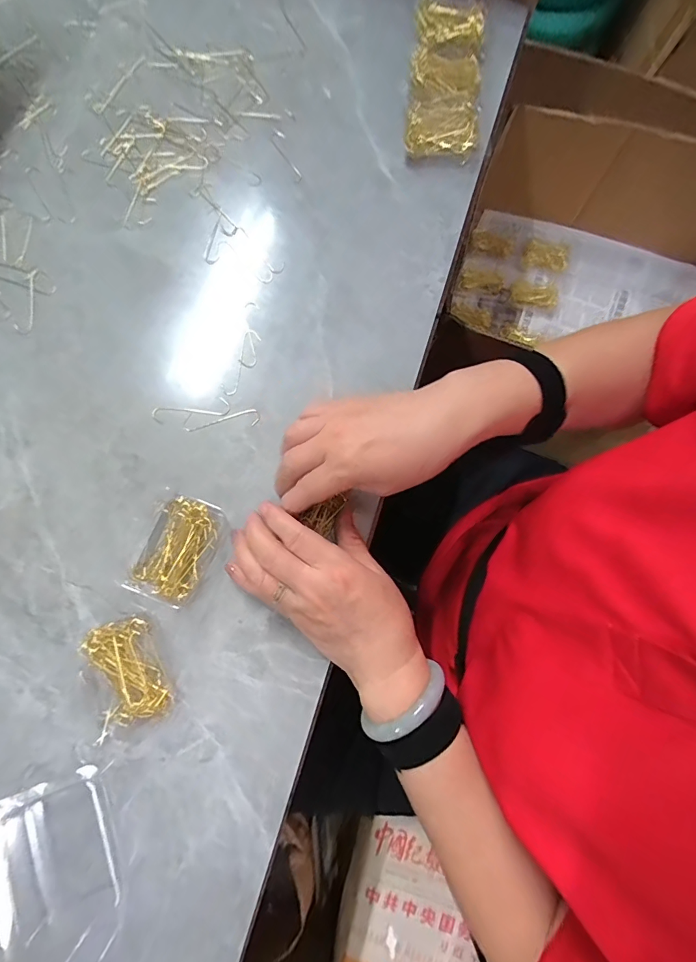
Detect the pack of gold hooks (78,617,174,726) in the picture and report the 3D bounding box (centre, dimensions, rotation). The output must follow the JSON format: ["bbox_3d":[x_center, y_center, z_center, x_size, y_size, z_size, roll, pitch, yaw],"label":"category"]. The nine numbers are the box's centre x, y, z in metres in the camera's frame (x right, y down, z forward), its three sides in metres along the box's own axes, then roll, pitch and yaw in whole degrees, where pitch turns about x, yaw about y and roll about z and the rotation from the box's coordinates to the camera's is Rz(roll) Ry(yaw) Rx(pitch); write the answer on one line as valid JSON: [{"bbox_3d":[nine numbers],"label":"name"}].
[{"bbox_3d":[-0.158,0.137,0.307,0.042,0.013,0.072,-28,79,-8],"label":"pack of gold hooks"}]

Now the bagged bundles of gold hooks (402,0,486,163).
[{"bbox_3d":[0.097,-0.408,0.424,0.068,0.026,0.204,7,77,0],"label":"bagged bundles of gold hooks"}]

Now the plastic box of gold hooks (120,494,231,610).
[{"bbox_3d":[-0.130,0.051,0.324,0.056,0.016,0.078,22,77,3],"label":"plastic box of gold hooks"}]

